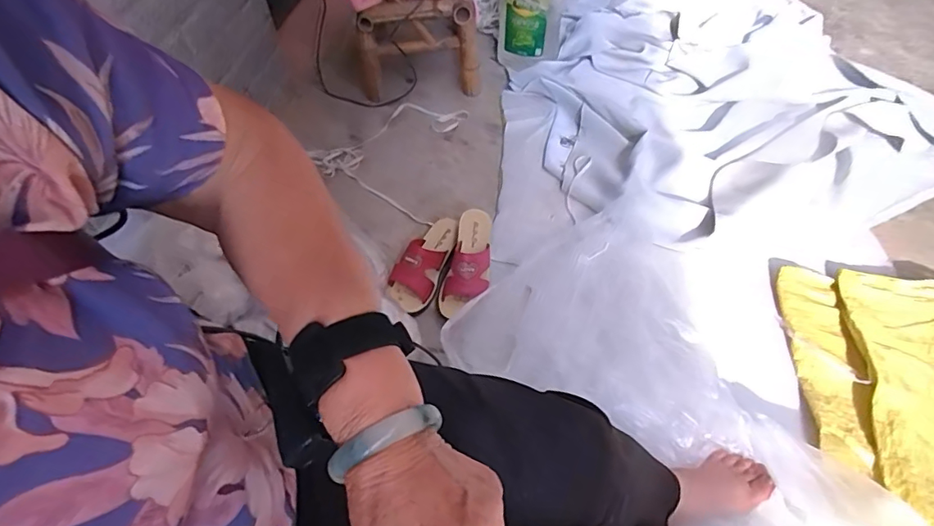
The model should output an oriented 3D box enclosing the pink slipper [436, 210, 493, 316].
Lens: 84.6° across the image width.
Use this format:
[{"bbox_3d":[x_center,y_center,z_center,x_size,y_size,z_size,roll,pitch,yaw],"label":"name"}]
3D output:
[{"bbox_3d":[0.004,-0.001,0.956,0.082,0.085,0.222,8,52,10],"label":"pink slipper"}]

